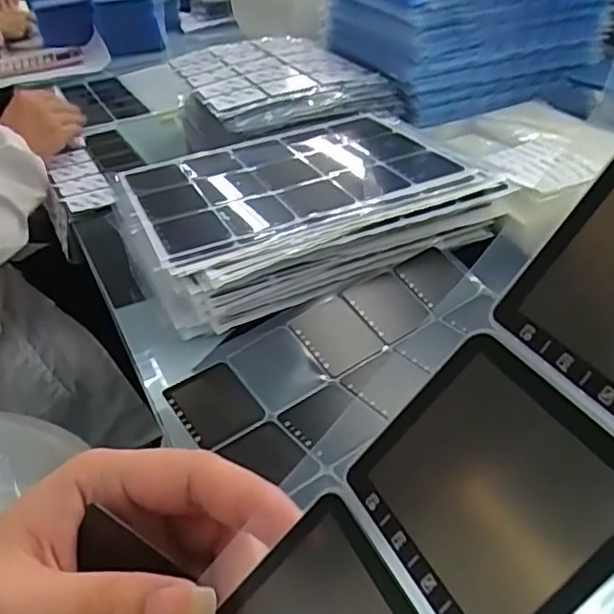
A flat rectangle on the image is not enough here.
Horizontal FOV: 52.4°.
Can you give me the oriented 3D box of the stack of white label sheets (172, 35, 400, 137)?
[{"bbox_3d":[-0.038,-0.284,0.762,0.203,0.034,0.280,-16,37,-14],"label":"stack of white label sheets"}]

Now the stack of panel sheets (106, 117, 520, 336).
[{"bbox_3d":[-0.018,-0.093,0.574,0.278,0.068,0.216,-20,38,-19],"label":"stack of panel sheets"}]

